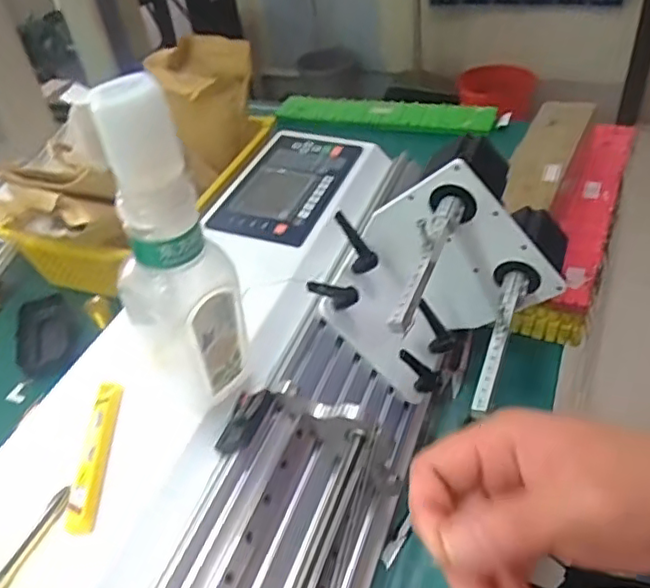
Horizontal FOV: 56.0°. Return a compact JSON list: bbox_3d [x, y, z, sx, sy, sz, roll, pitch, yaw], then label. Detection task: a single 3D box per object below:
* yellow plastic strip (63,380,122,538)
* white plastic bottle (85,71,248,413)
[{"bbox_3d":[-0.141,0.096,0.375,0.016,0.008,0.100,-6,41,2],"label":"yellow plastic strip"},{"bbox_3d":[-0.090,-0.021,0.350,0.058,0.205,0.059,-26,45,-20],"label":"white plastic bottle"}]

